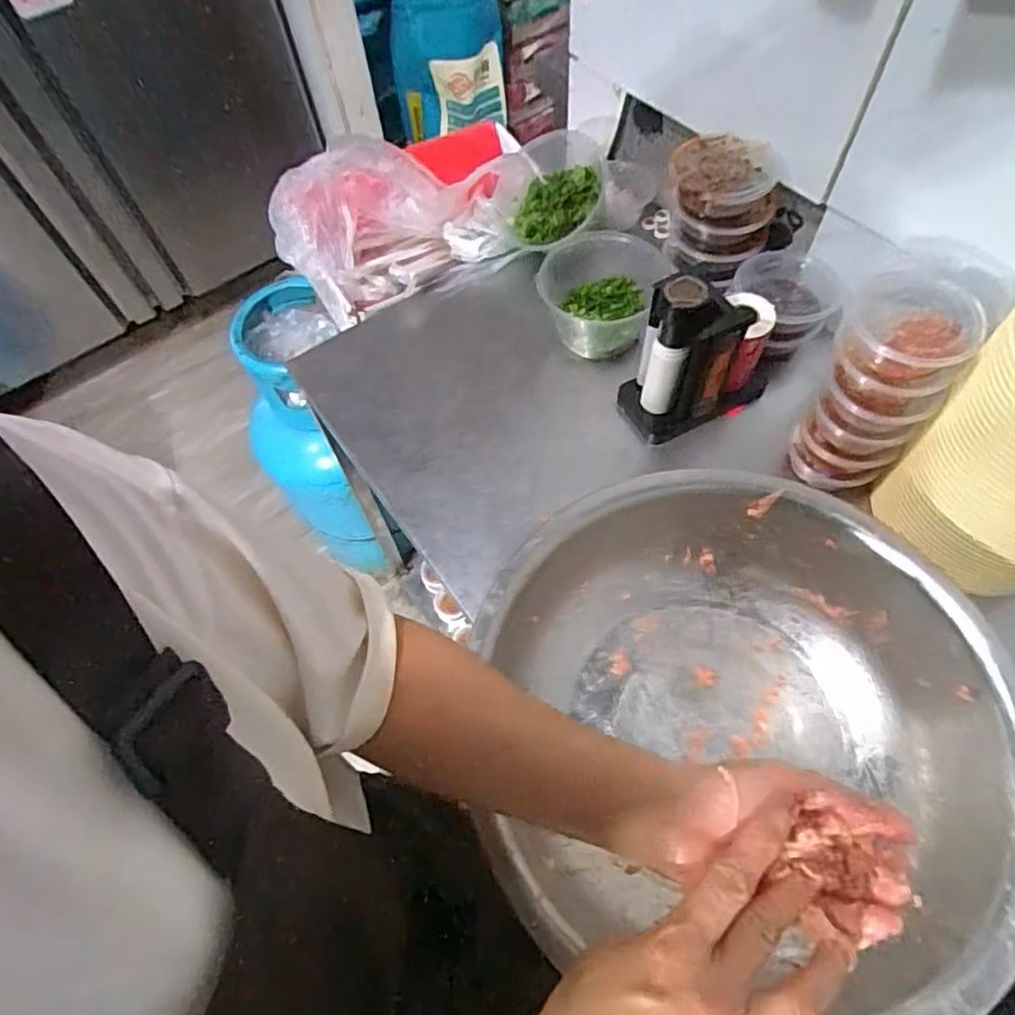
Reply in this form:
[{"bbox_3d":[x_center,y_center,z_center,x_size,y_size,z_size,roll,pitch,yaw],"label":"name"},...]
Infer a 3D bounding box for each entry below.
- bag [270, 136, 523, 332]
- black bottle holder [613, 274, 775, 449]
[{"bbox_3d":[-0.142,-0.364,0.811,0.298,0.131,0.200,-23,62,-8],"label":"bag"},{"bbox_3d":[0.197,-0.157,0.615,0.145,0.168,0.079,-19,61,-7],"label":"black bottle holder"}]

